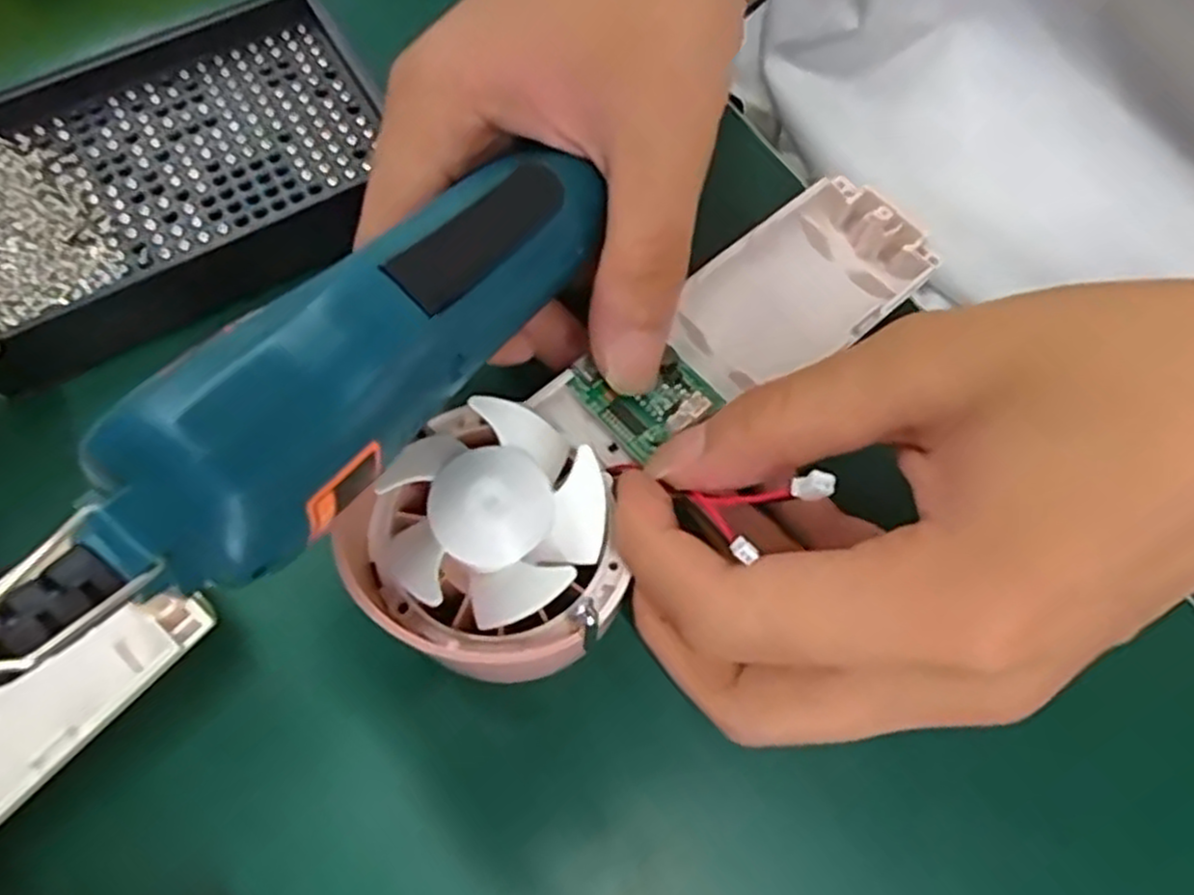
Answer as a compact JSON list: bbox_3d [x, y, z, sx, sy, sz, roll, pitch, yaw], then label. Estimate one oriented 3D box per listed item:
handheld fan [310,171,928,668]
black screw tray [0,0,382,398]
[{"bbox_3d":[0.019,-0.013,0.195,0.054,0.030,0.170,43,62,15],"label":"handheld fan"},{"bbox_3d":[-0.130,-0.081,0.237,0.136,0.021,0.097,-32,72,-14],"label":"black screw tray"}]

